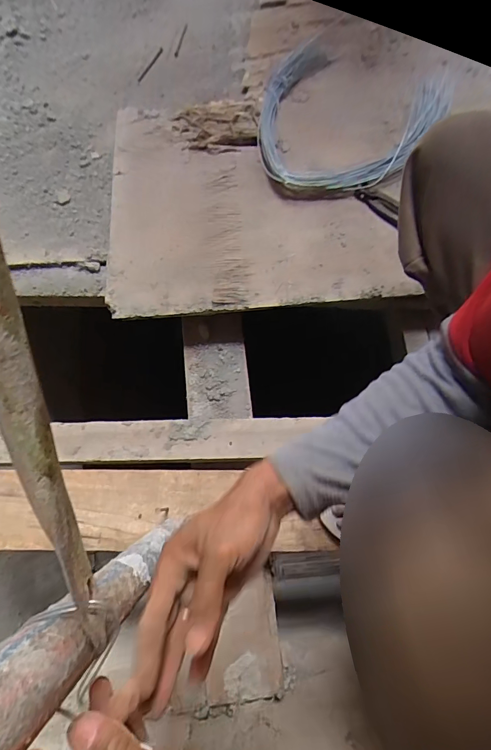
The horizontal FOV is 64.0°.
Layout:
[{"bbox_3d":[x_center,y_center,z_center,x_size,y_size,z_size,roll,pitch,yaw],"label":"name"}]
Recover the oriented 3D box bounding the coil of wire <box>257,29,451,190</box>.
[{"bbox_3d":[0.179,-0.515,0.774,0.357,0.047,0.413,41,75,18],"label":"coil of wire"}]

